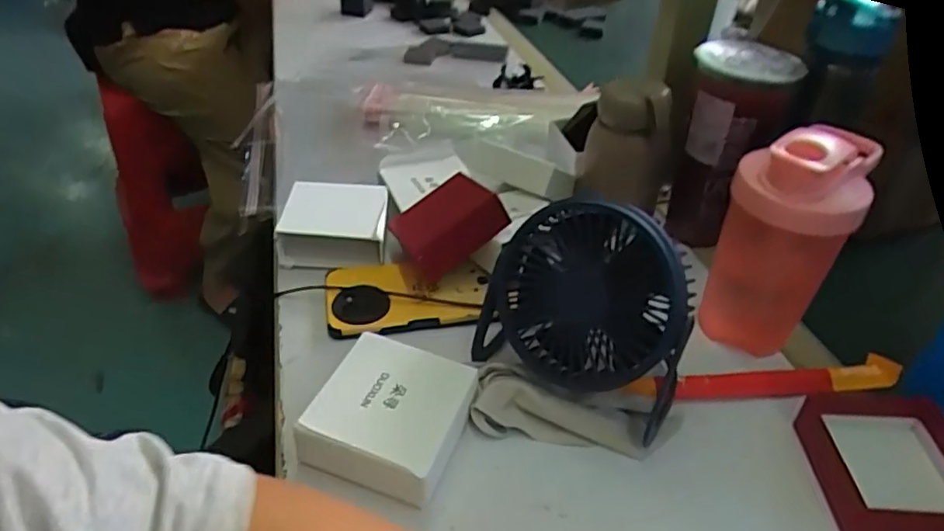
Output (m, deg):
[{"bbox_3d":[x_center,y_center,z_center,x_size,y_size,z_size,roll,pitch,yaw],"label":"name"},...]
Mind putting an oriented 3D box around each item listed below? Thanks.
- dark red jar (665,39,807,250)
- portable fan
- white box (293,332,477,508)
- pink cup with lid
[{"bbox_3d":[0.235,-0.110,0.581,0.076,0.180,0.079,2,39,-1],"label":"dark red jar"},{"bbox_3d":[0.079,0.031,0.425,0.145,0.135,0.068,23,43,23],"label":"portable fan"},{"bbox_3d":[-0.055,0.100,0.407,0.099,0.038,0.103,14,40,13],"label":"white box"},{"bbox_3d":[0.232,-0.016,0.463,0.084,0.169,0.090,25,44,25],"label":"pink cup with lid"}]

